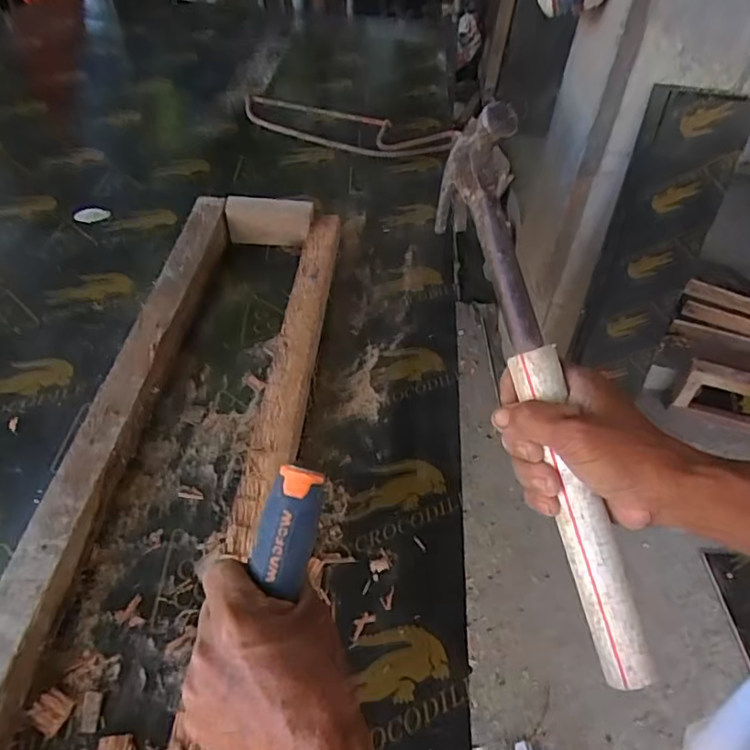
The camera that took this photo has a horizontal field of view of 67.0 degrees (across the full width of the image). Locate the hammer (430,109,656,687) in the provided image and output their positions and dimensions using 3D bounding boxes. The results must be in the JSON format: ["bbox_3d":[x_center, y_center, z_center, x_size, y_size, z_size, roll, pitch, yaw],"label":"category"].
[{"bbox_3d":[0.111,0.015,0.372,0.025,0.090,0.362,-13,84,-16],"label":"hammer"}]

